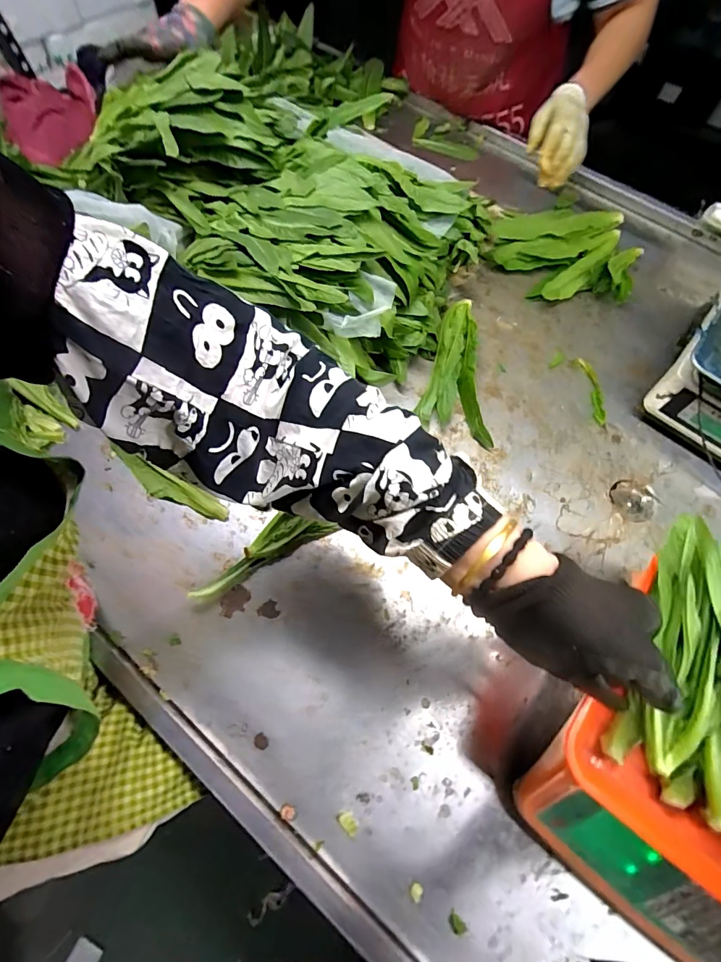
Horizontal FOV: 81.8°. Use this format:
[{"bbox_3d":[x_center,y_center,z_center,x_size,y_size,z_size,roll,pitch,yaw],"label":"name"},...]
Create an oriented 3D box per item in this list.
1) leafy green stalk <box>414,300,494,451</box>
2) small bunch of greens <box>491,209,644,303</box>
[{"bbox_3d":[0.126,-0.161,0.594,0.096,0.039,0.238,-1,68,-2],"label":"leafy green stalk"},{"bbox_3d":[0.338,-0.377,0.691,0.225,0.043,0.181,4,68,0],"label":"small bunch of greens"}]

